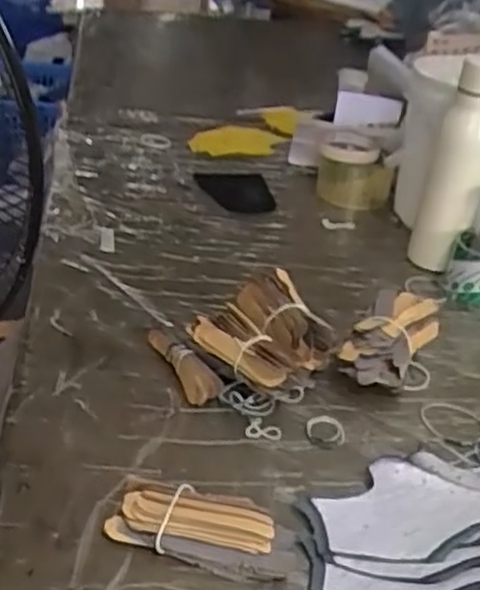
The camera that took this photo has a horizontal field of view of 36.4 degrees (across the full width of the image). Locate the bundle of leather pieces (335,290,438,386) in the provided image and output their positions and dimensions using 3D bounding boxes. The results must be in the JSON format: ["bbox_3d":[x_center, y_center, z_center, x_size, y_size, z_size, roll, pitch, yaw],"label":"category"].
[{"bbox_3d":[0.144,0.044,0.687,0.072,0.053,0.132,18,31,21],"label":"bundle of leather pieces"}]

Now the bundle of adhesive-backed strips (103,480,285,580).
[{"bbox_3d":[-0.026,0.151,0.482,0.112,0.020,0.048,11,29,9],"label":"bundle of adhesive-backed strips"}]

